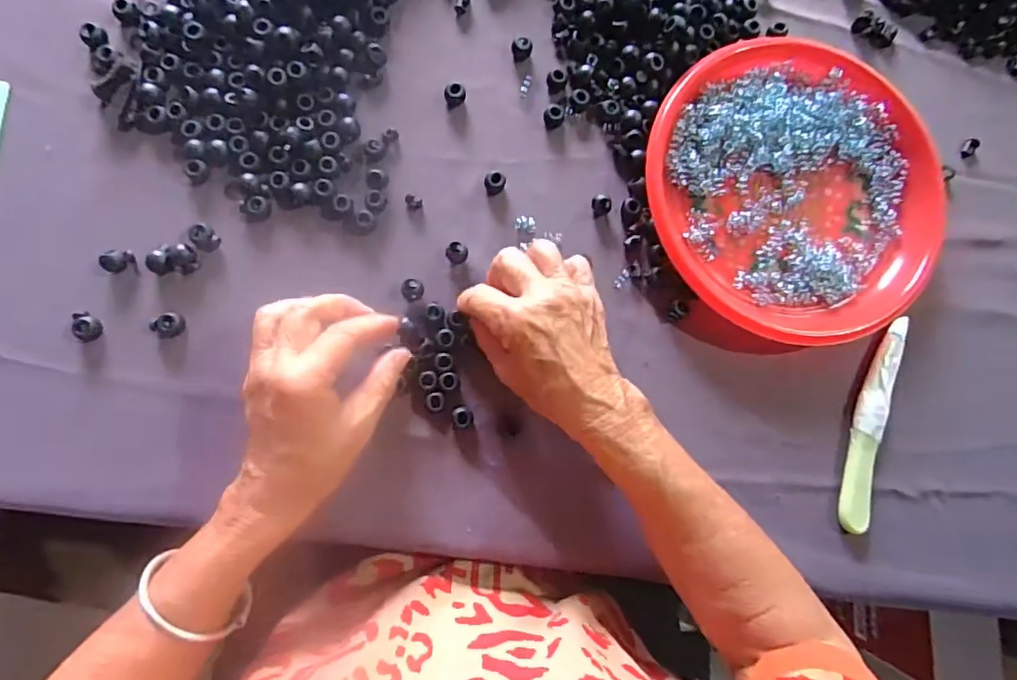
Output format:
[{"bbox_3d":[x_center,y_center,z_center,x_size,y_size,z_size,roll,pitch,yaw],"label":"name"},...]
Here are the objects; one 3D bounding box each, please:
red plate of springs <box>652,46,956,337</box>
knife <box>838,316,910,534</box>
[{"bbox_3d":[0.215,-0.111,0.410,0.221,0.026,0.224,1,85,-6],"label":"red plate of springs"},{"bbox_3d":[0.272,0.061,0.401,0.021,0.014,0.163,18,83,-4],"label":"knife"}]

